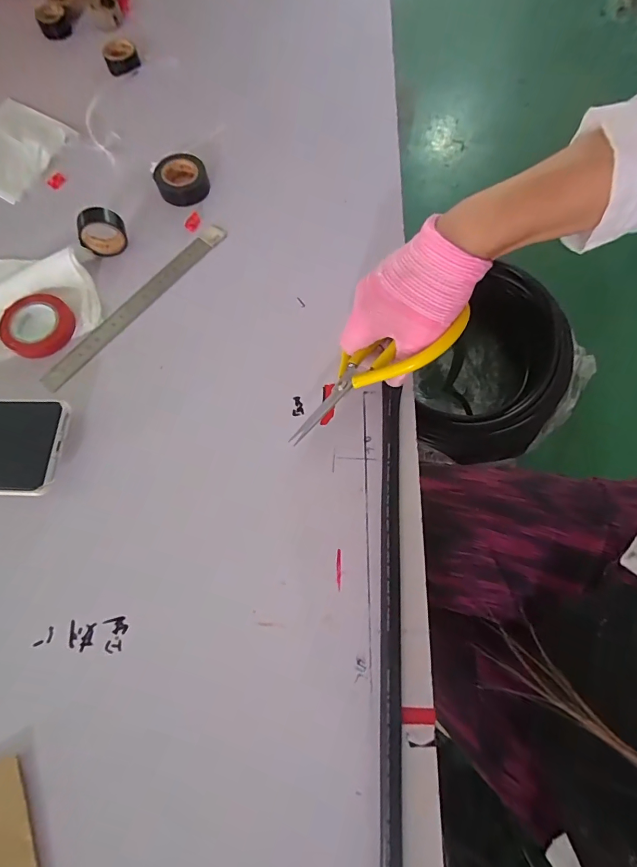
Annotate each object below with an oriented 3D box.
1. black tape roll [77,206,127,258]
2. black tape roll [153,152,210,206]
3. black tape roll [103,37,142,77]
[{"bbox_3d":[-0.204,-0.190,0.386,0.042,0.042,0.026,-17,73,-7],"label":"black tape roll"},{"bbox_3d":[-0.141,-0.262,0.421,0.049,0.022,0.055,-25,74,-9],"label":"black tape roll"},{"bbox_3d":[-0.232,-0.444,0.478,0.038,0.017,0.038,0,72,-1],"label":"black tape roll"}]

